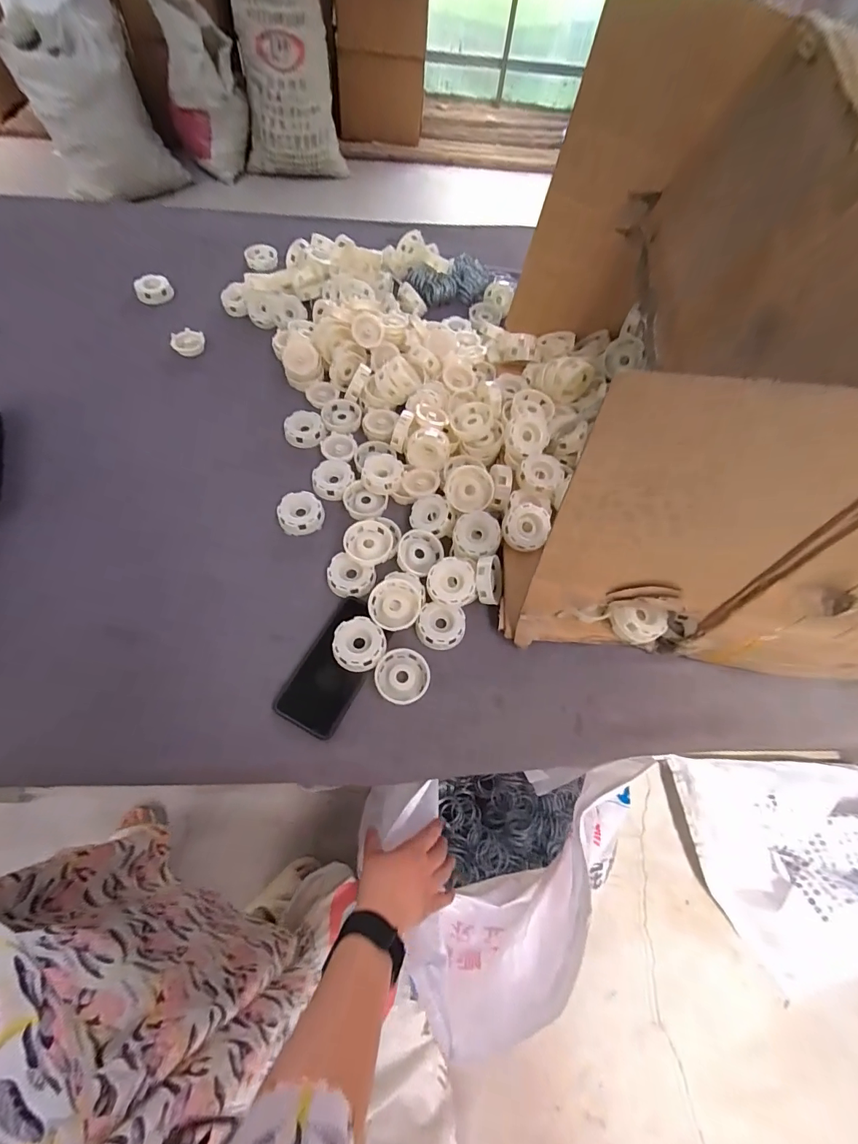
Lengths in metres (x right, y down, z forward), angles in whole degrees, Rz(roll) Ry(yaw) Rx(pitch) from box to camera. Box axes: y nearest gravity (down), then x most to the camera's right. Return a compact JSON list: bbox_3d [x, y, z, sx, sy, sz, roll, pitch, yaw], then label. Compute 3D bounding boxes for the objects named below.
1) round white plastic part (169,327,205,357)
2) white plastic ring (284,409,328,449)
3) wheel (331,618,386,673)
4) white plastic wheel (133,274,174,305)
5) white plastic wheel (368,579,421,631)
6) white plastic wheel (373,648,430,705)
[{"bbox_3d":[-0.418,-0.398,0.748,0.055,0.024,0.055,0,60,-1],"label":"round white plastic part"},{"bbox_3d":[-0.192,-0.222,0.666,0.061,0.023,0.058,0,60,-1],"label":"white plastic ring"},{"bbox_3d":[-0.080,0.087,0.506,0.058,0.029,0.058,0,60,-1],"label":"wheel"},{"bbox_3d":[-0.516,-0.529,0.808,0.062,0.031,0.062,0,60,-1],"label":"white plastic wheel"},{"bbox_3d":[-0.042,0.042,0.527,0.062,0.021,0.061,0,60,-1],"label":"white plastic wheel"},{"bbox_3d":[-0.030,0.121,0.501,0.059,0.019,0.063,0,60,-1],"label":"white plastic wheel"}]

